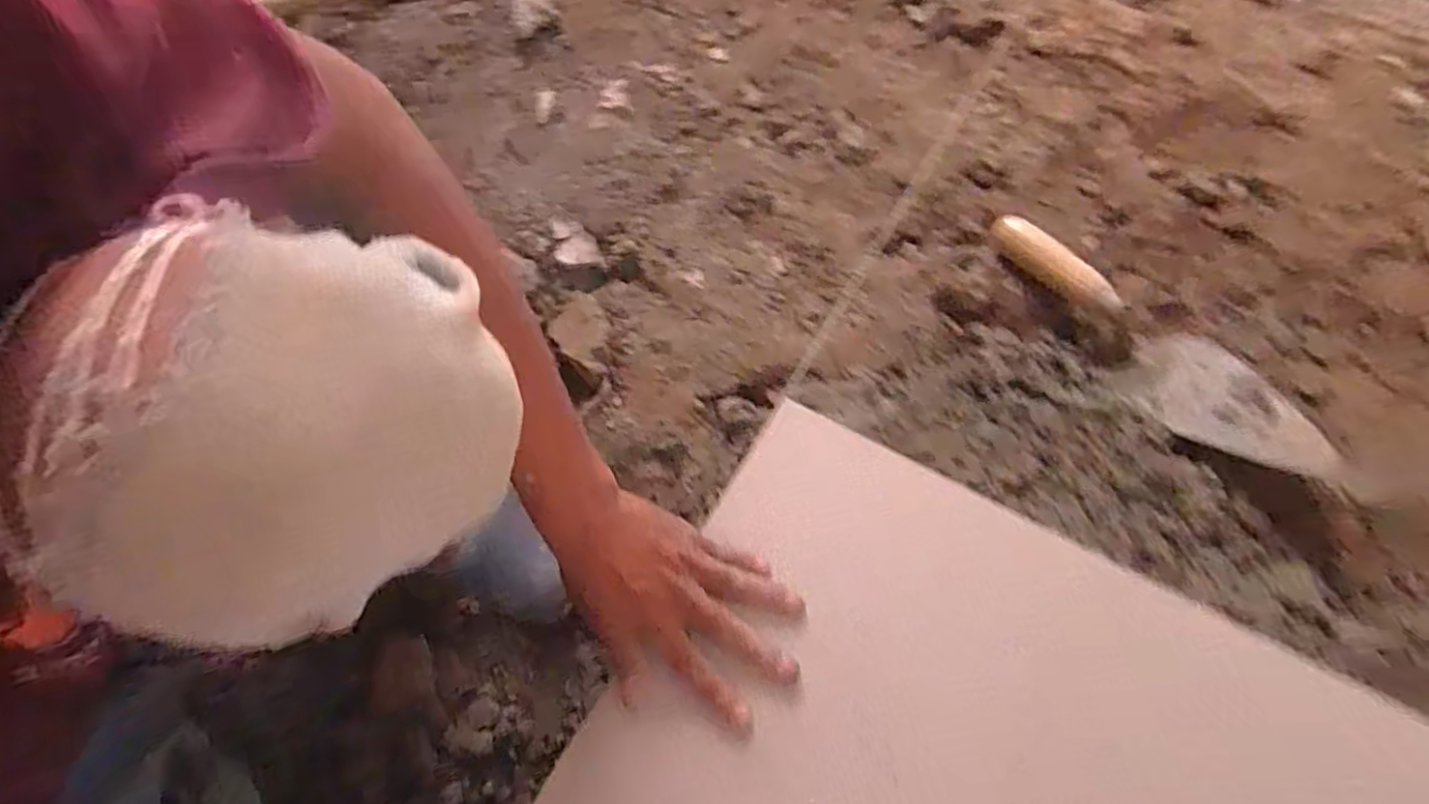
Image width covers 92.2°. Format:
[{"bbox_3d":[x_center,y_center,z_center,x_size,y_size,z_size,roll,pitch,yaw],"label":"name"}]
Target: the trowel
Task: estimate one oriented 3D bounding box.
[{"bbox_3d":[0.360,-0.055,0.577,0.091,0.061,0.308,-26,67,-9],"label":"trowel"}]

